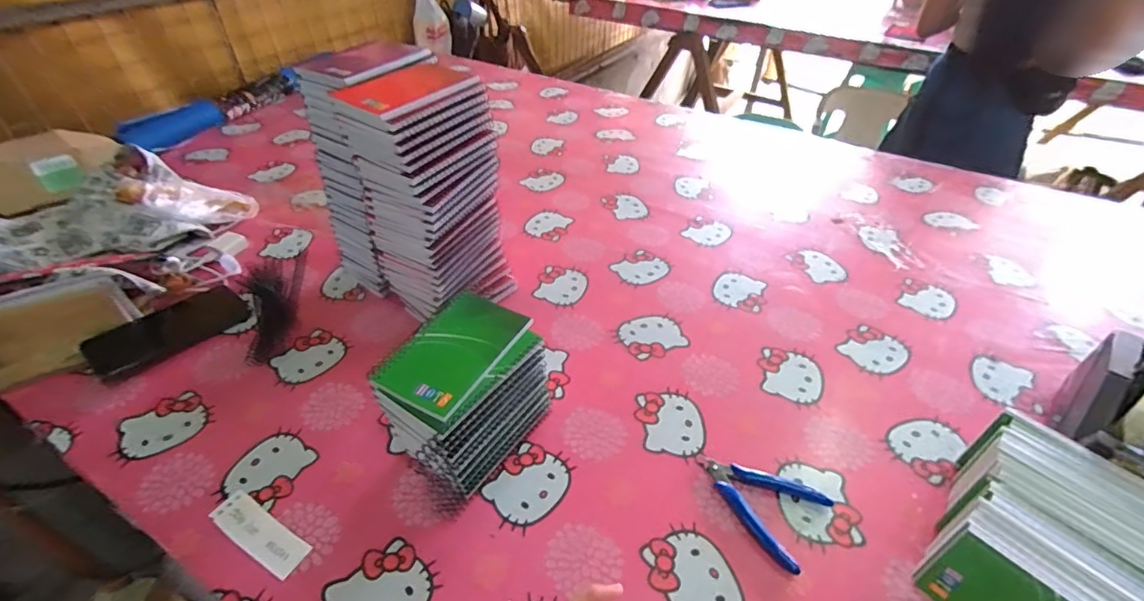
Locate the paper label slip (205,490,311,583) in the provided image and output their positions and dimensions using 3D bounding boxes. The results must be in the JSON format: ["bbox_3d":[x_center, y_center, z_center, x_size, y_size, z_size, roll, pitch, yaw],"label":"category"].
[{"bbox_3d":[-0.285,0.211,0.467,0.107,0.005,0.033,22,46,22],"label":"paper label slip"}]

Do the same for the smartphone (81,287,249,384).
[{"bbox_3d":[-0.501,0.034,0.641,0.088,0.017,0.163,29,49,28],"label":"smartphone"}]

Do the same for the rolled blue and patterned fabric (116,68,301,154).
[{"bbox_3d":[-0.791,-0.428,1.144,0.079,0.059,0.402,18,44,18],"label":"rolled blue and patterned fabric"}]

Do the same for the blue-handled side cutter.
[{"bbox_3d":[0.175,0.186,0.492,0.116,0.008,0.088,29,49,28],"label":"blue-handled side cutter"}]

